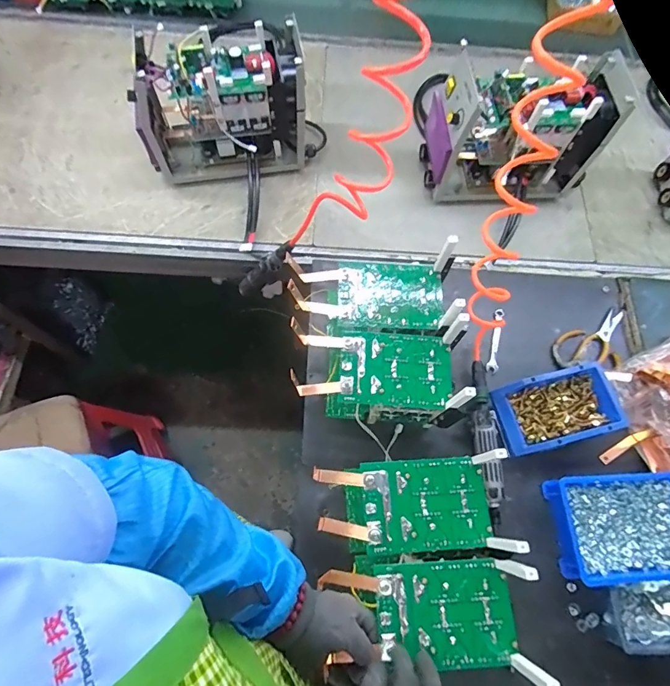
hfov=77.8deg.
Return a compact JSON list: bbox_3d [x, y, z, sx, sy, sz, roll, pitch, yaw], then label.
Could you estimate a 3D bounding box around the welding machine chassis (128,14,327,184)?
[{"bbox_3d":[-0.203,-0.453,0.814,0.337,0.217,0.144,-13,70,-8],"label":"welding machine chassis"}]

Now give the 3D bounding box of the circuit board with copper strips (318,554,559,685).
[{"bbox_3d":[0.109,0.309,0.468,0.240,0.092,0.115,4,69,-2],"label":"circuit board with copper strips"}]

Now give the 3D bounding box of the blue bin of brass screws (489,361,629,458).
[{"bbox_3d":[0.366,0.110,0.693,0.188,0.065,0.115,-13,70,-8],"label":"blue bin of brass screws"}]

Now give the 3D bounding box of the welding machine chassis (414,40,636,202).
[{"bbox_3d":[0.356,-0.412,0.824,0.320,0.223,0.149,-2,69,-4],"label":"welding machine chassis"}]

